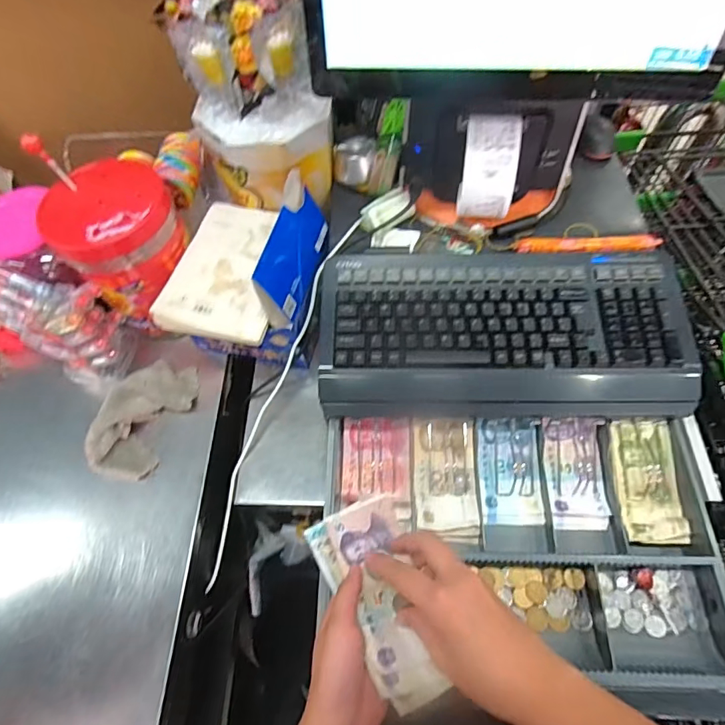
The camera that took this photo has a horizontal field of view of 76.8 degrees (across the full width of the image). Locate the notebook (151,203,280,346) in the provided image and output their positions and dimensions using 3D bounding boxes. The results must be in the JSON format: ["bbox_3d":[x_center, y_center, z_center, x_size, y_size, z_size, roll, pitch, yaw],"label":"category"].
[{"bbox_3d":[-0.174,-0.120,0.586,0.129,0.018,0.204,5,62,6],"label":"notebook"}]

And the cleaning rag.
[{"bbox_3d":[-0.290,0.069,0.605,0.094,0.048,0.169,16,63,12],"label":"cleaning rag"}]

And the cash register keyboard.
[{"bbox_3d":[0.155,-0.036,0.527,0.395,0.068,0.185,0,61,4],"label":"cash register keyboard"}]

